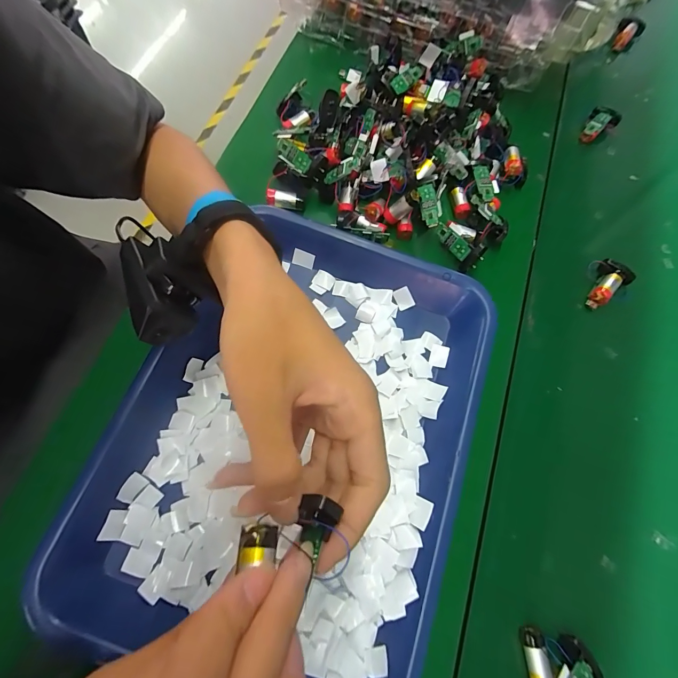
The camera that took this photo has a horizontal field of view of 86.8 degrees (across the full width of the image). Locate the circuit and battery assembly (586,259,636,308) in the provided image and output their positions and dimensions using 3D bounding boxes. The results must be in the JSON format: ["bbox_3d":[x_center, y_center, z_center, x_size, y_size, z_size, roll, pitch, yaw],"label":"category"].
[{"bbox_3d":[0.268,-0.052,0.359,0.032,0.018,0.051,36,85,10],"label":"circuit and battery assembly"}]

